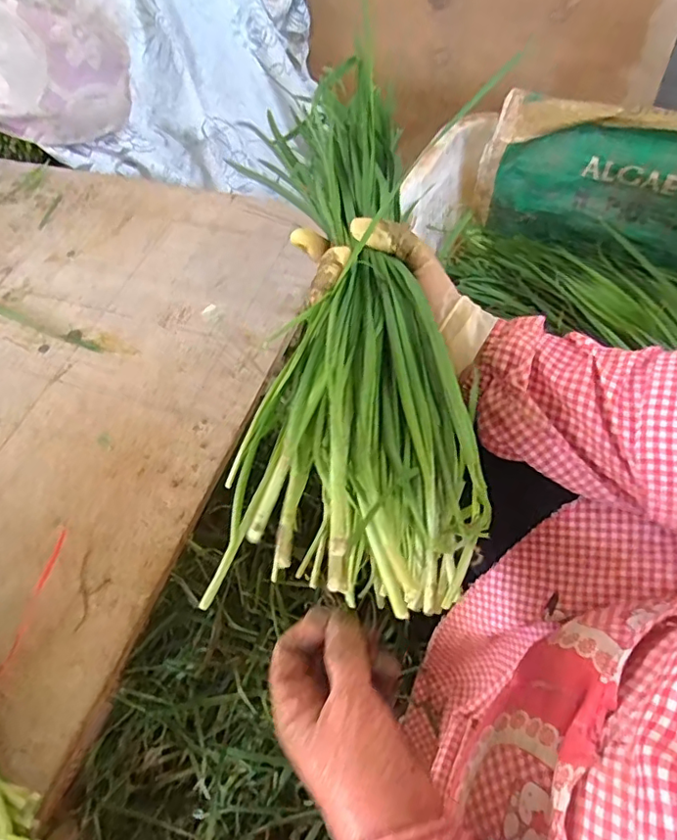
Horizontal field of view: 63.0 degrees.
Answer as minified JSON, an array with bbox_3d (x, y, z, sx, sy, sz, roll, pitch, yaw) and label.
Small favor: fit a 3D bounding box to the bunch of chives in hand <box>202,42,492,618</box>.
[{"bbox_3d":[0.003,-0.093,0.370,0.139,0.077,0.408,-4,62,3],"label":"bunch of chives in hand"}]

